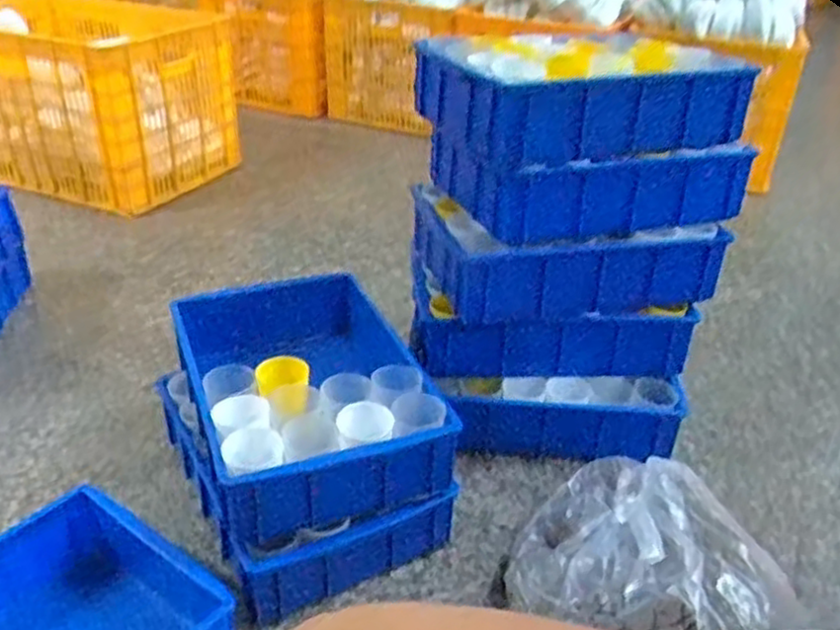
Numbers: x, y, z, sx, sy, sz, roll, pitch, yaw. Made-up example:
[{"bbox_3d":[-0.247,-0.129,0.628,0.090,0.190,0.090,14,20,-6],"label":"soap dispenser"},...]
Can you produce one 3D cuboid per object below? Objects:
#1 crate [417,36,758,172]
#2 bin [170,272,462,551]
[{"bbox_3d":[0.224,-0.314,1.053,0.377,0.119,0.321,-18,37,-29],"label":"crate"},{"bbox_3d":[-0.144,0.096,0.933,0.261,0.104,0.359,-12,34,-22],"label":"bin"}]

